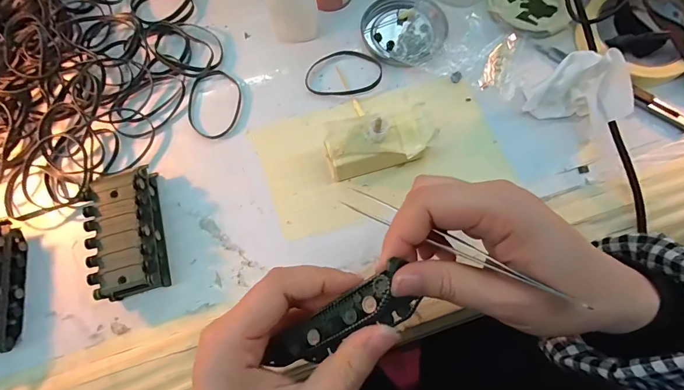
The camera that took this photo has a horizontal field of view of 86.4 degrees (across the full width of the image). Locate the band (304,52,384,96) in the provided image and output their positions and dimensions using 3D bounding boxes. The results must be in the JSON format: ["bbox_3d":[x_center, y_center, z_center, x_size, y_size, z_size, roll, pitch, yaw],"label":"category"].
[{"bbox_3d":[0.002,-0.113,0.334,0.070,0.004,0.046,-1,71,3],"label":"band"}]

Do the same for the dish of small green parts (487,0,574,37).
[{"bbox_3d":[0.177,-0.185,0.349,0.074,0.010,0.079,-1,71,3],"label":"dish of small green parts"}]

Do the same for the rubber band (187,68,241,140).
[{"bbox_3d":[-0.116,-0.083,0.328,0.048,0.004,0.069,0,73,1],"label":"rubber band"}]

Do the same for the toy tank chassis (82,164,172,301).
[{"bbox_3d":[-0.164,0.028,0.278,0.043,0.033,0.093,-16,71,-2],"label":"toy tank chassis"}]

